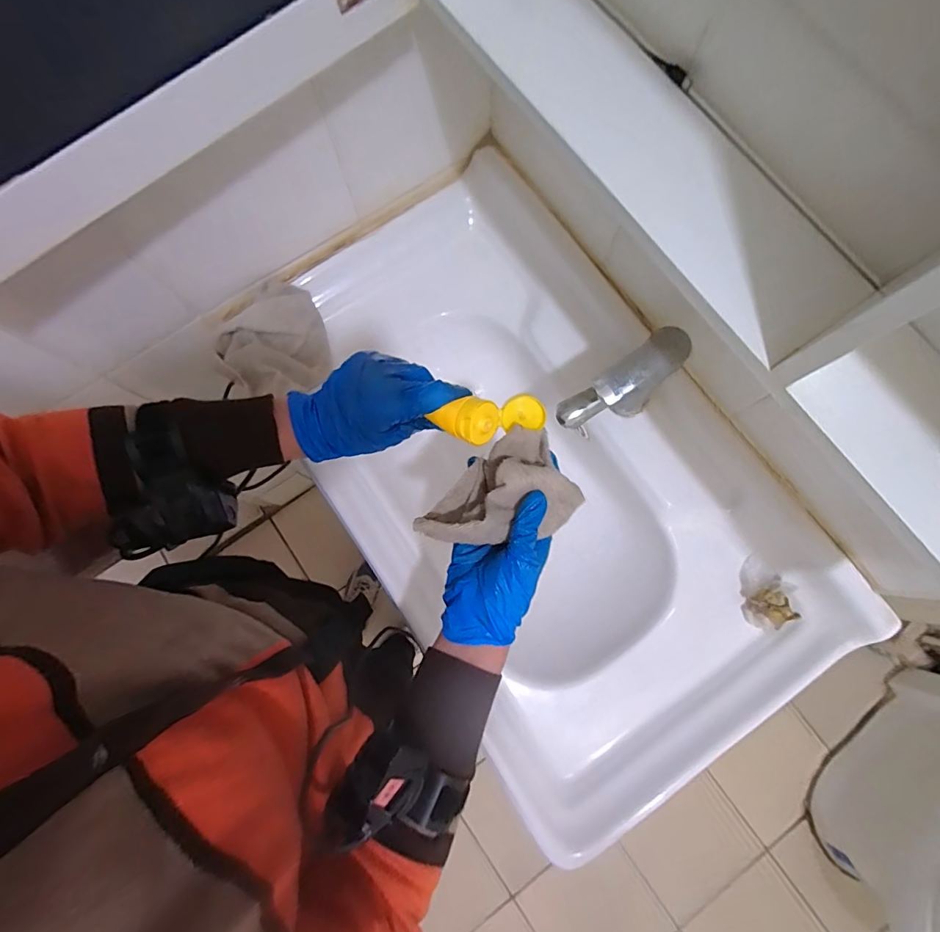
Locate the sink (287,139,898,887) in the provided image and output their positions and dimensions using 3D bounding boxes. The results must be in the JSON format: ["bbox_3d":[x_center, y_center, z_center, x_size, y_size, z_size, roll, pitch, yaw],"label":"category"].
[{"bbox_3d":[0.077,0.000,0.641,0.466,0.159,0.816,-32,80,-6],"label":"sink"}]

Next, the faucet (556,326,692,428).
[{"bbox_3d":[0.162,-0.079,0.542,0.132,0.188,0.055,-32,80,-5],"label":"faucet"}]

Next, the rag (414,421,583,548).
[{"bbox_3d":[0.020,0.029,0.382,0.126,0.051,0.084,-26,80,-4],"label":"rag"}]

